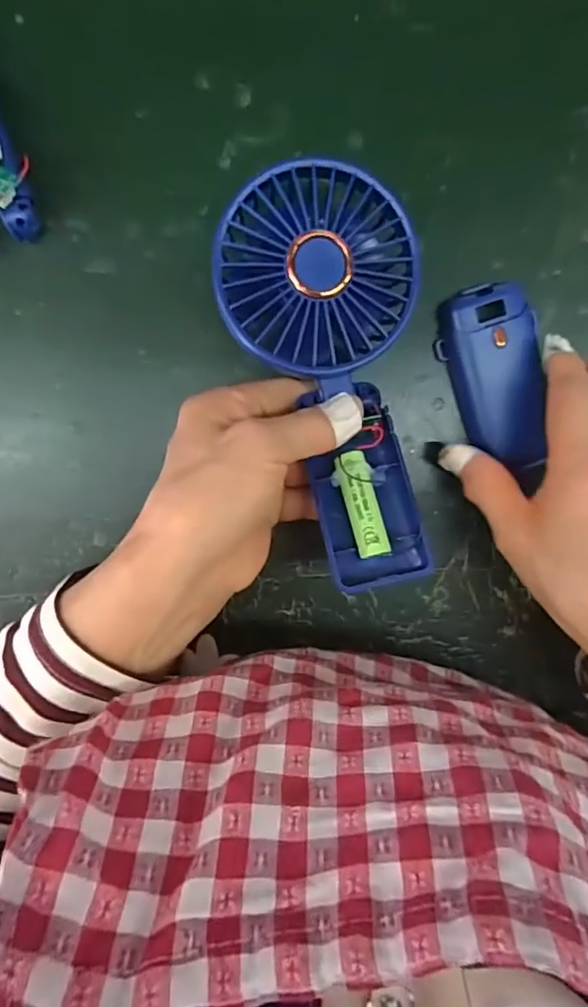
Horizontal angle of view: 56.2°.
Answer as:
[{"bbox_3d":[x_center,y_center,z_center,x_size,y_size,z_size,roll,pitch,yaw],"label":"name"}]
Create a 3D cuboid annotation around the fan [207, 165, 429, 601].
[{"bbox_3d":[0.020,-0.052,0.247,0.081,0.031,0.179,-12,100,-2],"label":"fan"}]

